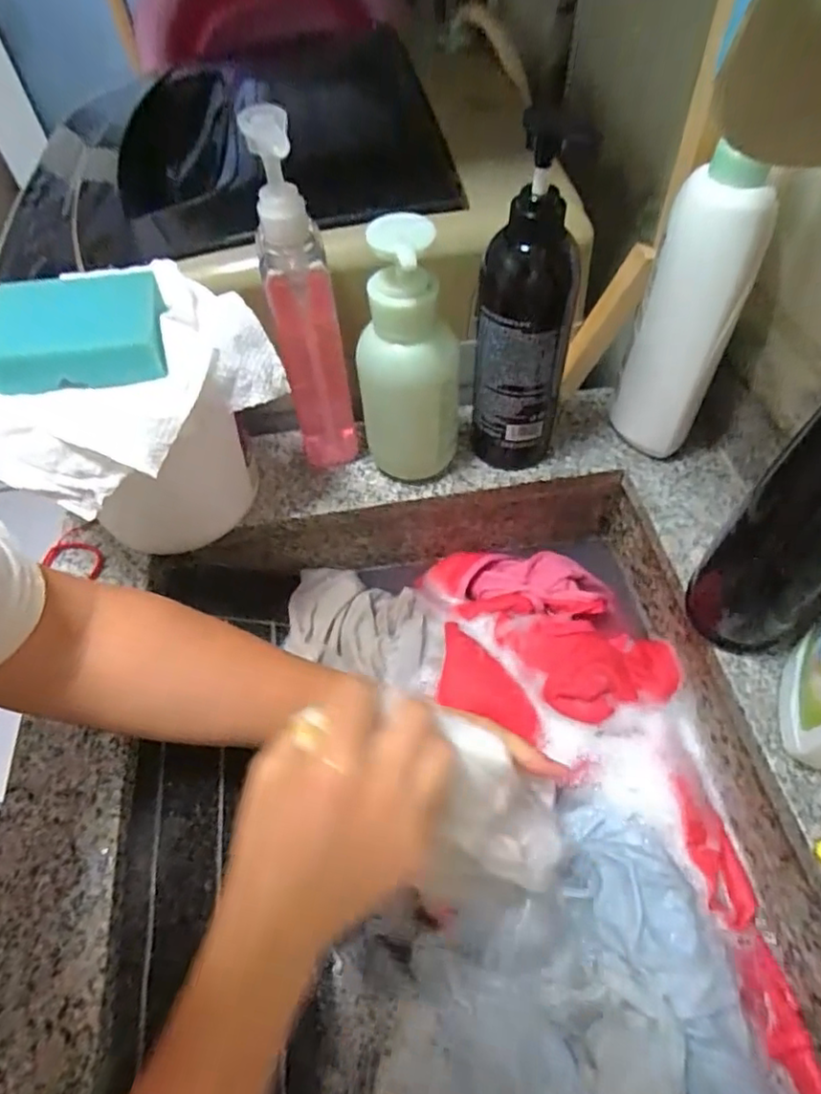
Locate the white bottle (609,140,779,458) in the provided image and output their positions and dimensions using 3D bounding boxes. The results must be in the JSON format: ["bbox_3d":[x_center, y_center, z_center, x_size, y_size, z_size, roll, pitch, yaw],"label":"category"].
[{"bbox_3d":[0.201,-0.165,0.461,0.068,0.210,0.069,15,57,13],"label":"white bottle"}]

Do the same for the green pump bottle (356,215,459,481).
[{"bbox_3d":[-0.003,-0.127,0.447,0.069,0.196,0.053,38,65,26],"label":"green pump bottle"}]

